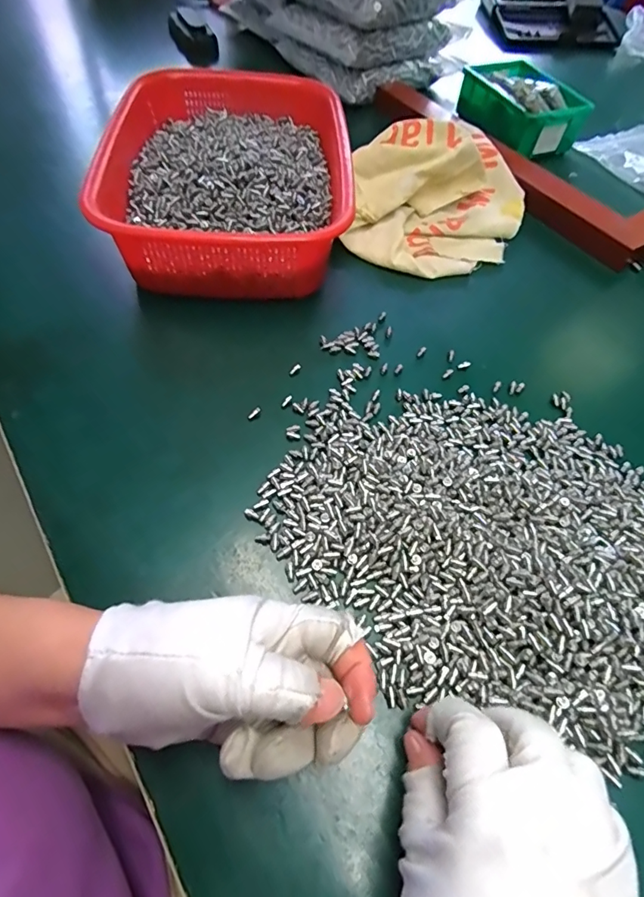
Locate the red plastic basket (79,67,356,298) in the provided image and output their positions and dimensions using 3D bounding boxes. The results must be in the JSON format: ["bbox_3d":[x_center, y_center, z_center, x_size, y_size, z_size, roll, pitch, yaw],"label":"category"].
[{"bbox_3d":[-0.083,-0.255,0.427,0.205,0.070,0.284,-2,58,-5],"label":"red plastic basket"}]

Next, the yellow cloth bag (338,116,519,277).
[{"bbox_3d":[0.119,-0.261,0.449,0.160,0.067,0.197,20,59,9],"label":"yellow cloth bag"}]

